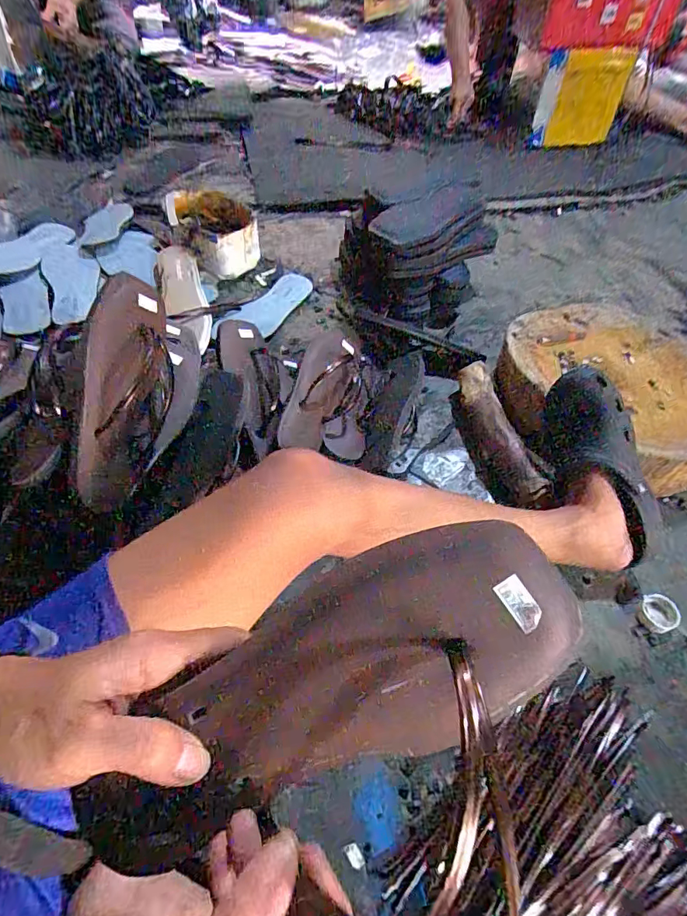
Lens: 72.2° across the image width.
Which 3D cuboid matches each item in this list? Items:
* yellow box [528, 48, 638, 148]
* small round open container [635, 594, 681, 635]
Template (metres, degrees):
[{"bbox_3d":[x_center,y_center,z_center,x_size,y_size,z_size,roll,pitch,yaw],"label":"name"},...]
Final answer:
[{"bbox_3d":[0.702,-1.048,1.390,0.264,0.237,0.051,-8,54,-9],"label":"yellow box"},{"bbox_3d":[0.380,0.188,0.570,0.046,0.017,0.043,1,54,-1],"label":"small round open container"}]

